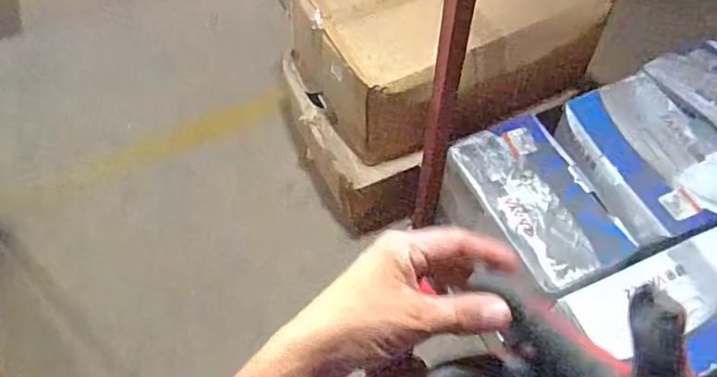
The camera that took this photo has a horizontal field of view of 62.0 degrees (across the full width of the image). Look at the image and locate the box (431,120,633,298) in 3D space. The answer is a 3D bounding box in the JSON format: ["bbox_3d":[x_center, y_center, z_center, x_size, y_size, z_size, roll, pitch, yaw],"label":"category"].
[{"bbox_3d":[0.386,0.052,1.328,0.277,0.146,0.393,-27,62,-16],"label":"box"}]

